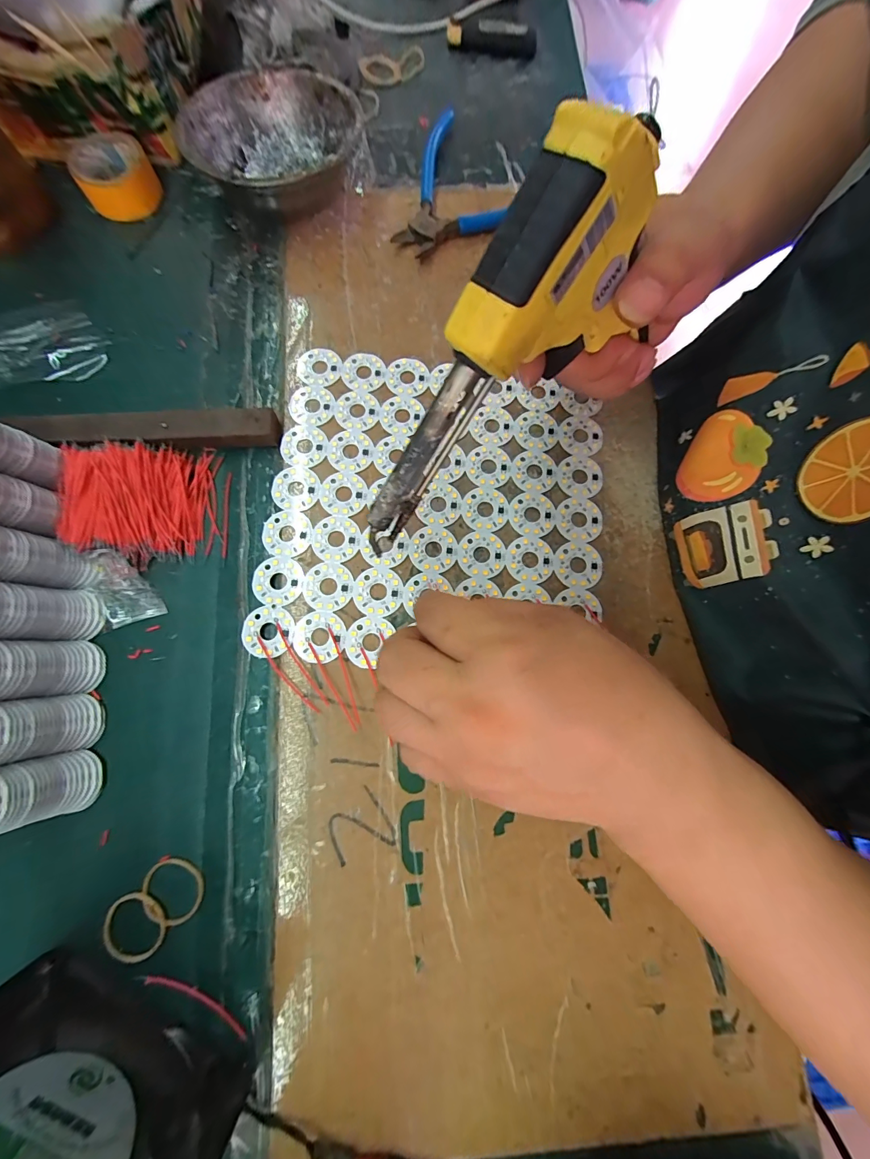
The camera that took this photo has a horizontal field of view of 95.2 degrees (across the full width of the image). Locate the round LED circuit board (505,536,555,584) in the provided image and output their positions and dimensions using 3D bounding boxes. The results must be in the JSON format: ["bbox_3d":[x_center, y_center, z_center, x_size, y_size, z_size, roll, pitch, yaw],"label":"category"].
[{"bbox_3d":[0.060,-0.013,0.250,0.030,0.004,0.030,0,77,-1],"label":"round LED circuit board"}]

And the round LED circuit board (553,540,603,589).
[{"bbox_3d":[0.091,-0.010,0.250,0.030,0.004,0.031,0,77,-1],"label":"round LED circuit board"}]

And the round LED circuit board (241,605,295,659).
[{"bbox_3d":[-0.099,0.031,0.236,0.030,0.004,0.030,0,77,-1],"label":"round LED circuit board"}]

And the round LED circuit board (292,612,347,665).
[{"bbox_3d":[-0.069,0.034,0.235,0.030,0.004,0.030,3,77,-1],"label":"round LED circuit board"}]

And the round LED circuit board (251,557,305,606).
[{"bbox_3d":[-0.096,0.001,0.242,0.032,0.004,0.029,5,77,0],"label":"round LED circuit board"}]

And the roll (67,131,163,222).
[{"bbox_3d":[-0.241,-0.304,0.299,0.052,0.026,0.058,-34,80,-9],"label":"roll"}]

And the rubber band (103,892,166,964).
[{"bbox_3d":[-0.155,0.179,0.203,0.029,0.004,0.031,0,77,-1],"label":"rubber band"}]

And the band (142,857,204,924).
[{"bbox_3d":[-0.138,0.164,0.207,0.032,0.004,0.029,23,78,4],"label":"band"}]

